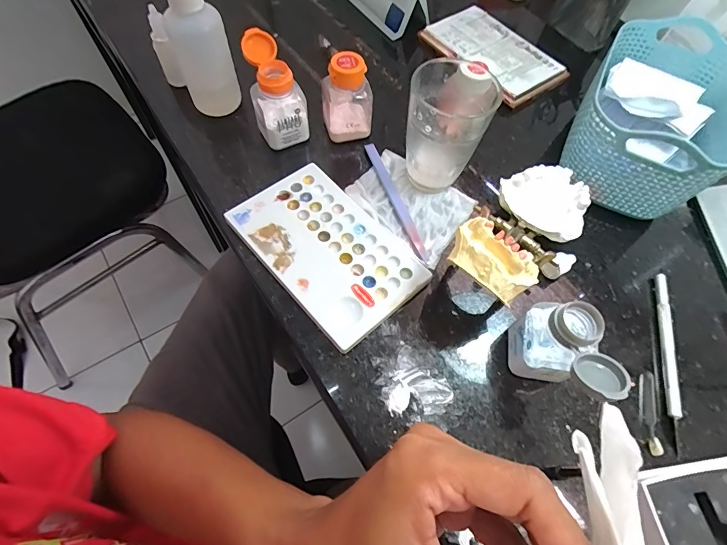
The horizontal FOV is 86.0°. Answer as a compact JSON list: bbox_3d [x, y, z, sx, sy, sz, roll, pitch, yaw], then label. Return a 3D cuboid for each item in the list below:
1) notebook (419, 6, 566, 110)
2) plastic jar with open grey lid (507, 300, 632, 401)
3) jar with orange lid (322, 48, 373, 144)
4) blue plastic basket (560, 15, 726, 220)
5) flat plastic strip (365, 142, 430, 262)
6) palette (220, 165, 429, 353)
[{"bbox_3d":[0.151,-0.254,0.450,0.095,0.017,0.149,-31,68,-17],"label":"notebook"},{"bbox_3d":[0.128,0.053,0.256,0.035,0.070,0.065,-27,67,-15],"label":"plastic jar with open grey lid"},{"bbox_3d":[-0.014,-0.159,0.358,0.045,0.071,0.032,-1,63,-3],"label":"jar with orange lid"},{"bbox_3d":[0.259,-0.136,0.358,0.116,0.093,0.178,25,64,10],"label":"blue plastic basket"},{"bbox_3d":[0.030,-0.066,0.350,0.011,0.007,0.136,-17,65,-11],"label":"flat plastic strip"},{"bbox_3d":[-0.029,-0.021,0.321,0.097,0.014,0.152,-38,70,-20],"label":"palette"}]

